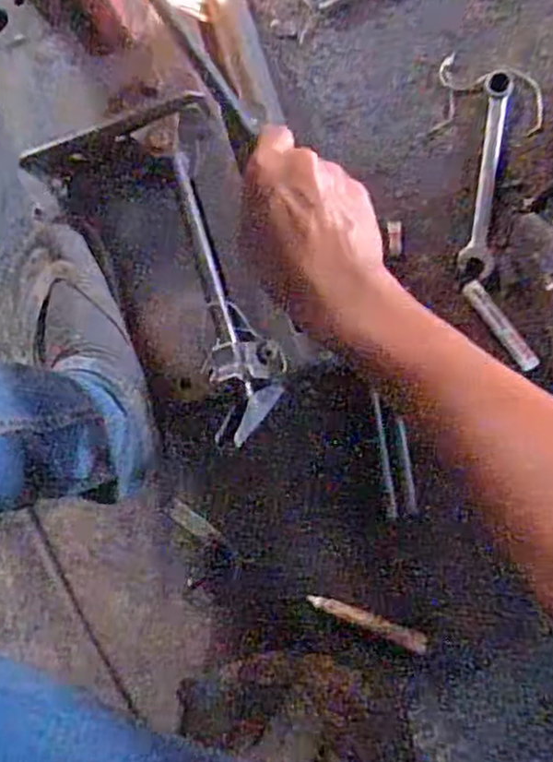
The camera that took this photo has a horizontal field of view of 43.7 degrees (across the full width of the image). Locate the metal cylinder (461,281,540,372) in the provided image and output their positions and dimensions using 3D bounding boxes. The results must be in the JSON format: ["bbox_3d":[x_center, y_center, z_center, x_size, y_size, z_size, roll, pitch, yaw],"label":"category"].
[{"bbox_3d":[0.210,-0.052,0.646,0.016,0.016,0.098,-34,83,8],"label":"metal cylinder"}]

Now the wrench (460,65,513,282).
[{"bbox_3d":[0.204,-0.199,0.660,0.030,0.005,0.198,9,90,10],"label":"wrench"}]

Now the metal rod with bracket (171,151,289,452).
[{"bbox_3d":[-0.049,-0.077,0.601,0.064,0.077,0.260,-17,86,9],"label":"metal rod with bracket"}]

